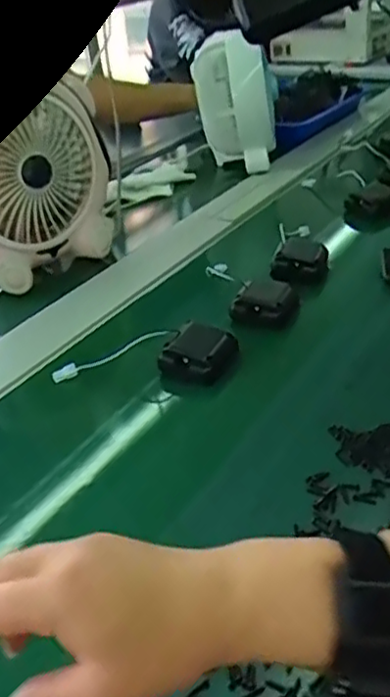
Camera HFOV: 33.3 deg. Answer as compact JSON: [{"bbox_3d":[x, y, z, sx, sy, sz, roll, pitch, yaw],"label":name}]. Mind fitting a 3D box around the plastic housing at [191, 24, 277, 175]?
[{"bbox_3d":[0.069,-0.431,1.141,0.131,0.220,0.083,-4,32,4],"label":"plastic housing"}]

